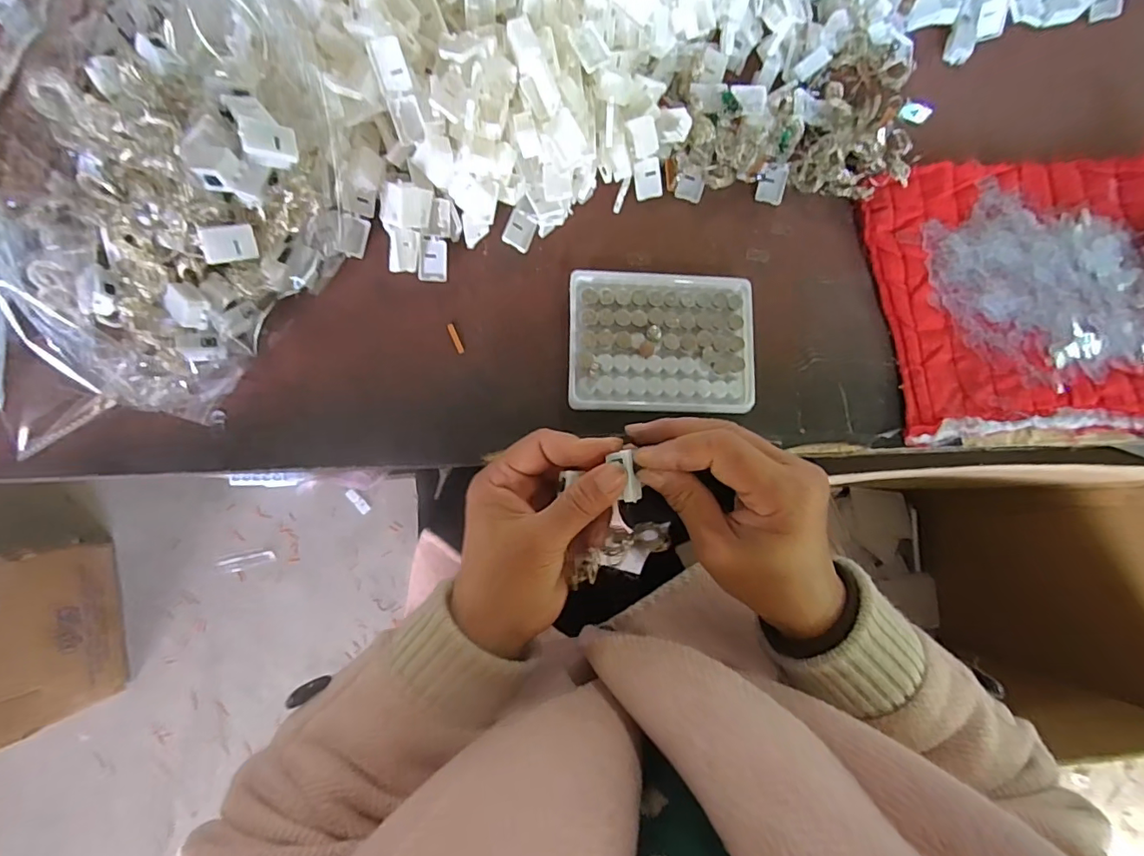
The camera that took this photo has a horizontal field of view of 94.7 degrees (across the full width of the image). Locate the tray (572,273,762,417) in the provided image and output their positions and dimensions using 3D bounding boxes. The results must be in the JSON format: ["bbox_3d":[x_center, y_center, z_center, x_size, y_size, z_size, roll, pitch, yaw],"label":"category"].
[{"bbox_3d":[0.063,-0.060,0.376,0.129,0.019,0.097,2,82,-5],"label":"tray"}]

